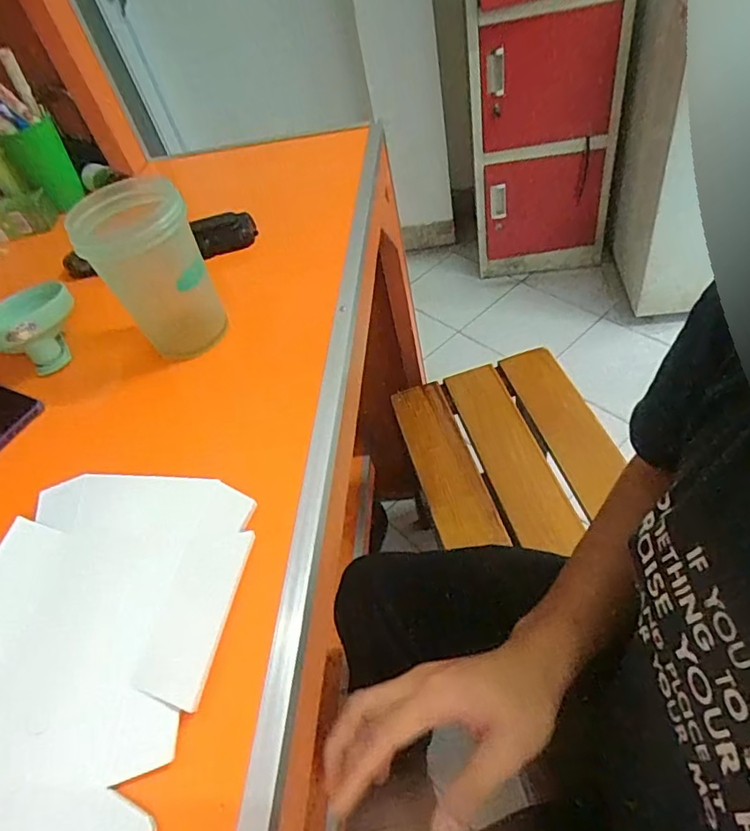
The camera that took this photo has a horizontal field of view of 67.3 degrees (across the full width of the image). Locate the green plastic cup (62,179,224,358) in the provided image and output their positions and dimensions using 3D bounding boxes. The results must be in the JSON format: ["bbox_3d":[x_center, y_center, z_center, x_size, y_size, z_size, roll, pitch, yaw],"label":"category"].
[{"bbox_3d":[-0.190,-0.116,0.493,0.085,0.148,0.080,-30,50,-12],"label":"green plastic cup"}]

